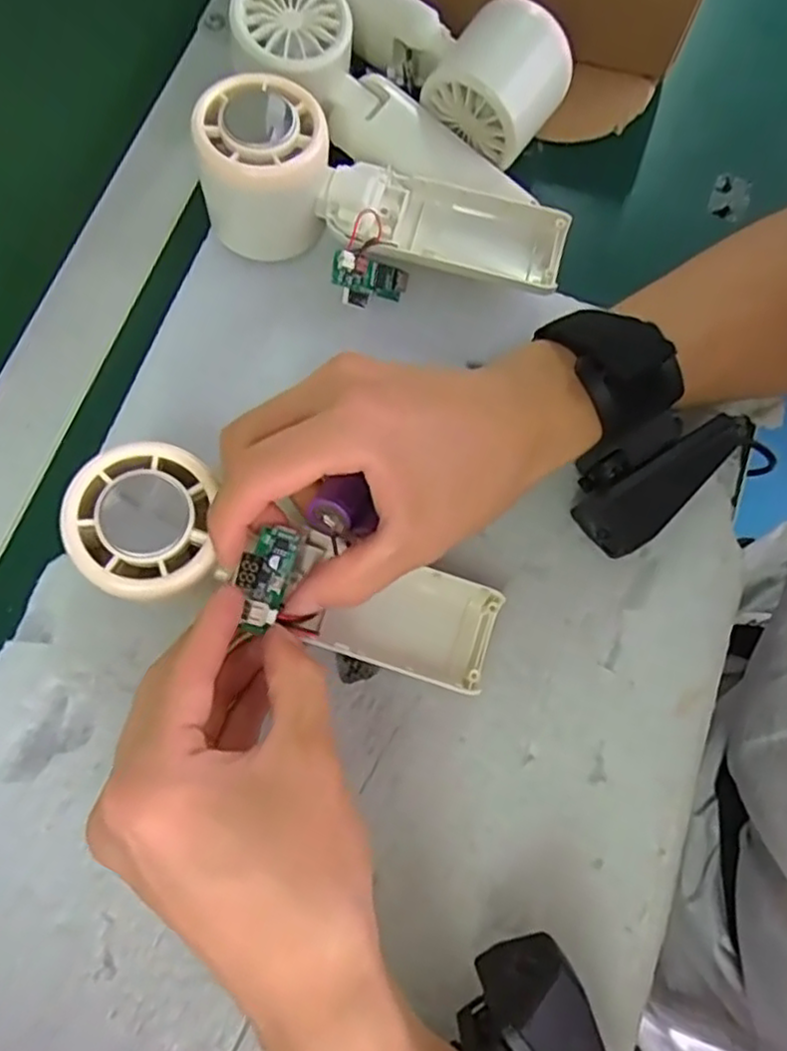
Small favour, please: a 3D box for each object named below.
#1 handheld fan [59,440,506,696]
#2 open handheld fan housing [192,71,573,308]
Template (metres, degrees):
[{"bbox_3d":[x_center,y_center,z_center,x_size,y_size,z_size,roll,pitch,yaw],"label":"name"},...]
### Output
[{"bbox_3d":[-0.035,0.020,0.263,0.167,0.029,0.051,23,74,-20],"label":"handheld fan"},{"bbox_3d":[-0.007,-0.138,0.316,0.164,0.054,0.069,13,74,-11],"label":"open handheld fan housing"}]

